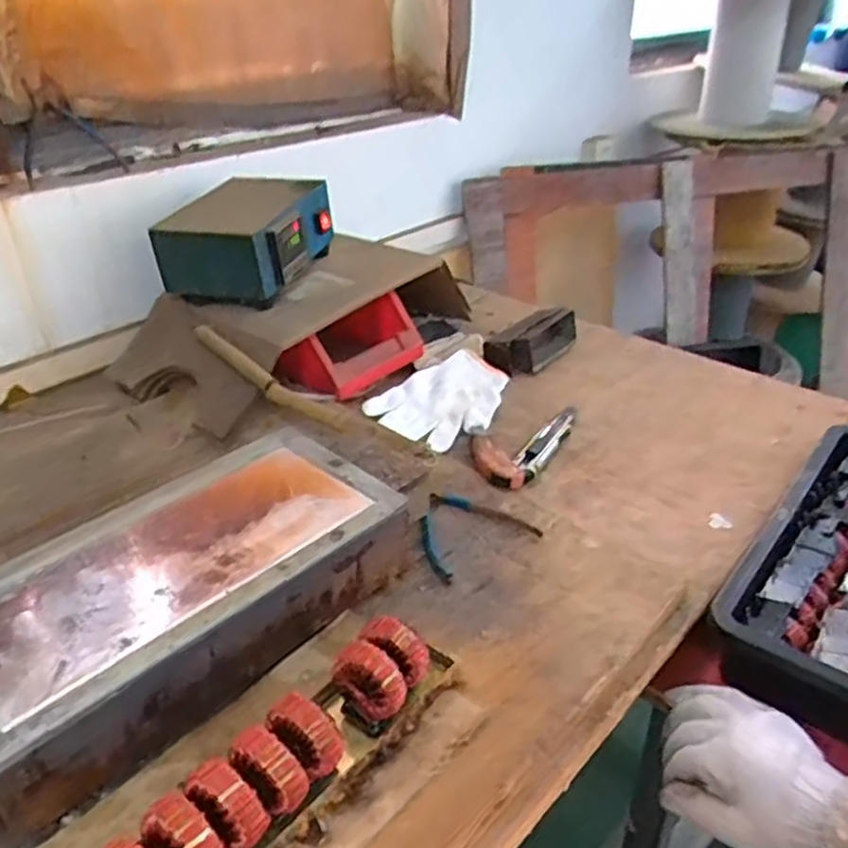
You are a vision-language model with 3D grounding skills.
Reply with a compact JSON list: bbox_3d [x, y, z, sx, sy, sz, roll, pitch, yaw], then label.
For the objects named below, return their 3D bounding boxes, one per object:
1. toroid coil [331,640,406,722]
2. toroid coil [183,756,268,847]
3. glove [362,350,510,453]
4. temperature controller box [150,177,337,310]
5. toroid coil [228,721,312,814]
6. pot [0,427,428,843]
[{"bbox_3d":[-0.036,0.183,0.507,0.055,0.059,0.026,20,37,31],"label":"toroid coil"},{"bbox_3d":[-0.116,0.229,0.431,0.053,0.053,0.029,26,40,37],"label":"toroid coil"},{"bbox_3d":[0.036,-0.033,0.939,0.195,0.030,0.119,-27,40,-37],"label":"glove"},{"bbox_3d":[-0.227,-0.242,0.966,0.157,0.103,0.201,12,35,15],"label":"temperature controller box"},{"bbox_3d":[-0.096,0.218,0.451,0.053,0.055,0.031,24,39,36],"label":"toroid coil"},{"bbox_3d":[-0.186,0.132,0.576,0.175,0.090,0.347,27,42,35],"label":"pot"}]

